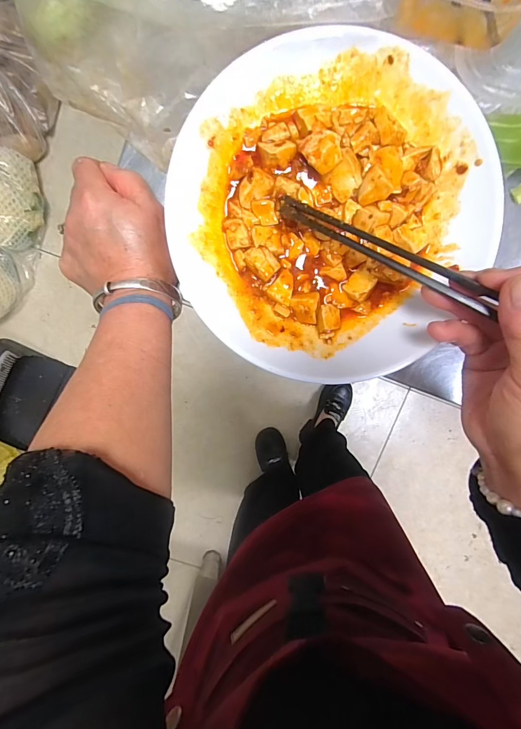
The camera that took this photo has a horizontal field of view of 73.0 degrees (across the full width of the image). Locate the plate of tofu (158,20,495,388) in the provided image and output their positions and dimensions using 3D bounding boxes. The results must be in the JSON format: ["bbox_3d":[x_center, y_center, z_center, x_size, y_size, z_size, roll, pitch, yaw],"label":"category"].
[{"bbox_3d":[0.049,-0.095,0.233,0.203,0.027,0.201,0,99,-2],"label":"plate of tofu"}]

